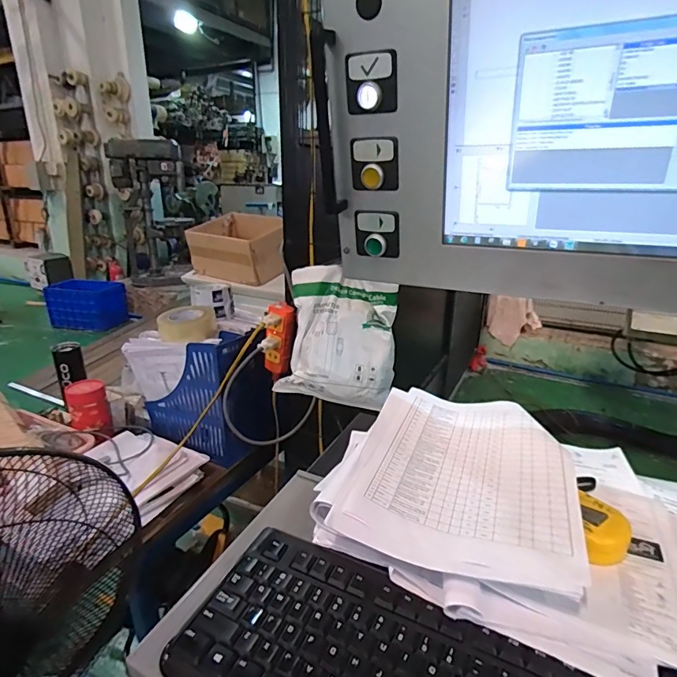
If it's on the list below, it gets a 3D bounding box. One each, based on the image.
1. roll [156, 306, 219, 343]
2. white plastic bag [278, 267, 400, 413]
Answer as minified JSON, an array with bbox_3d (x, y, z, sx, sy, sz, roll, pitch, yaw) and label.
[{"bbox_3d":[-0.351,-0.035,1.045,0.127,0.051,0.124,-8,21,-21],"label":"roll"},{"bbox_3d":[0.005,-0.005,0.836,0.211,0.245,0.050,10,-5,1],"label":"white plastic bag"}]

